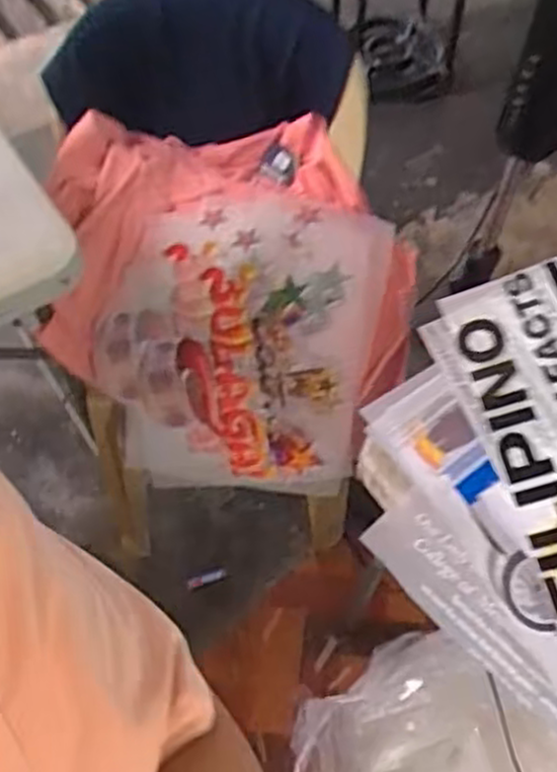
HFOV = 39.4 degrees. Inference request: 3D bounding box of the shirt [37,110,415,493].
[{"bbox_3d":[-0.054,-0.131,1.111,0.481,0.224,0.494,6,60,3],"label":"shirt"}]

